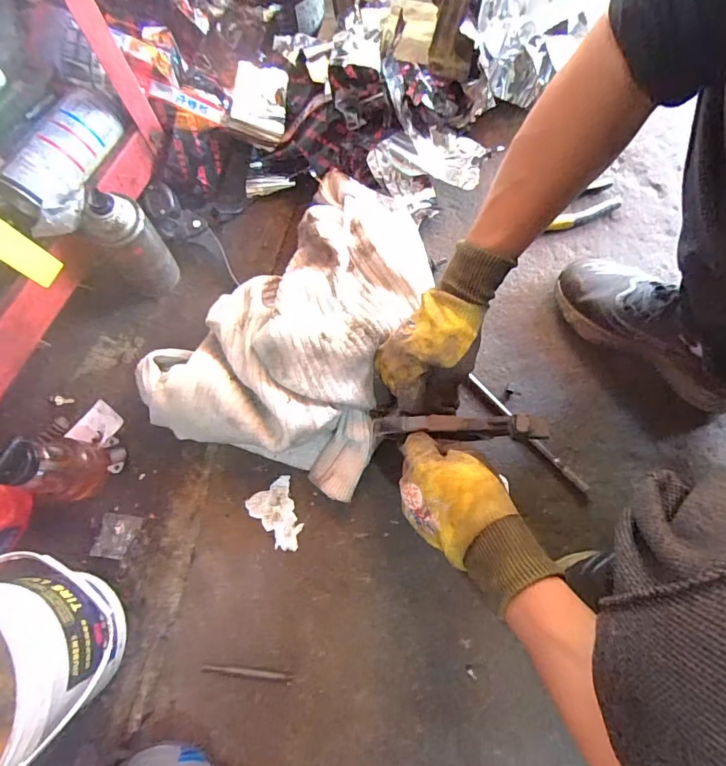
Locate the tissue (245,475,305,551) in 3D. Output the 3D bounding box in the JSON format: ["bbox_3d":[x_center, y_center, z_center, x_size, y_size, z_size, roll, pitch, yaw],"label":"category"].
[{"bbox_3d":[-0.094,0.153,0.528,0.056,0.008,0.076,-33,77,-10],"label":"tissue"}]

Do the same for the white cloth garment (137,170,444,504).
[{"bbox_3d":[-0.067,-0.093,0.540,0.252,0.119,0.370,21,75,5],"label":"white cloth garment"}]

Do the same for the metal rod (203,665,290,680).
[{"bbox_3d":[-0.122,0.304,0.480,0.093,0.004,0.008,6,74,1],"label":"metal rod"}]

